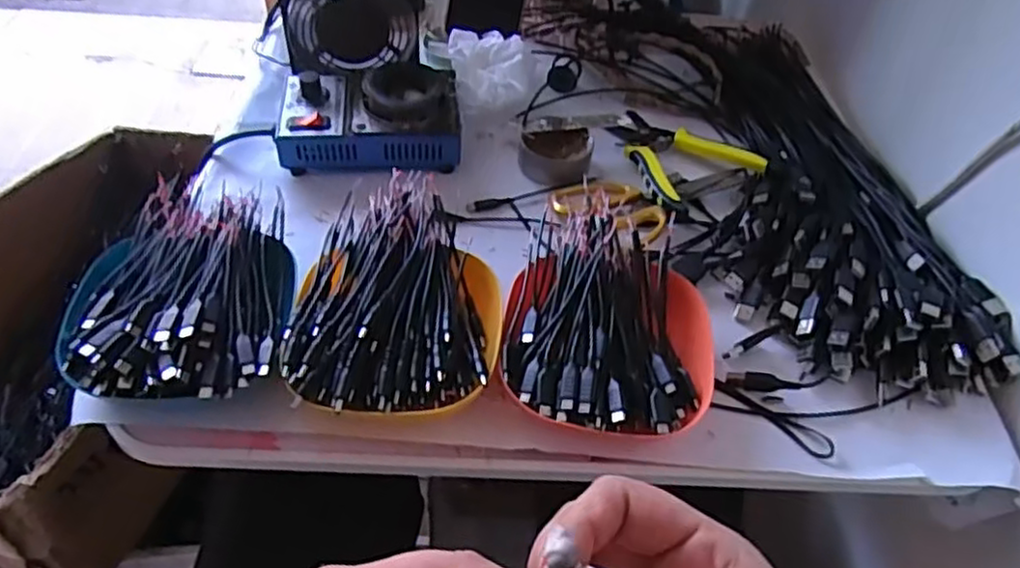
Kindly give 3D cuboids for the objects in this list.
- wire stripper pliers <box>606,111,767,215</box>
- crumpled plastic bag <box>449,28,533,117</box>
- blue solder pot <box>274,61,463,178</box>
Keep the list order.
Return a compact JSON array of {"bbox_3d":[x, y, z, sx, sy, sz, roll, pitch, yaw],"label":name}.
[{"bbox_3d":[0.143,-0.122,0.623,0.109,0.011,0.140,-22,55,-21],"label":"wire stripper pliers"},{"bbox_3d":[-0.019,-0.202,0.668,0.070,0.045,0.099,-6,51,-10],"label":"crumpled plastic bag"},{"bbox_3d":[-0.118,-0.146,0.608,0.150,0.058,0.098,1,50,-4],"label":"blue solder pot"}]

